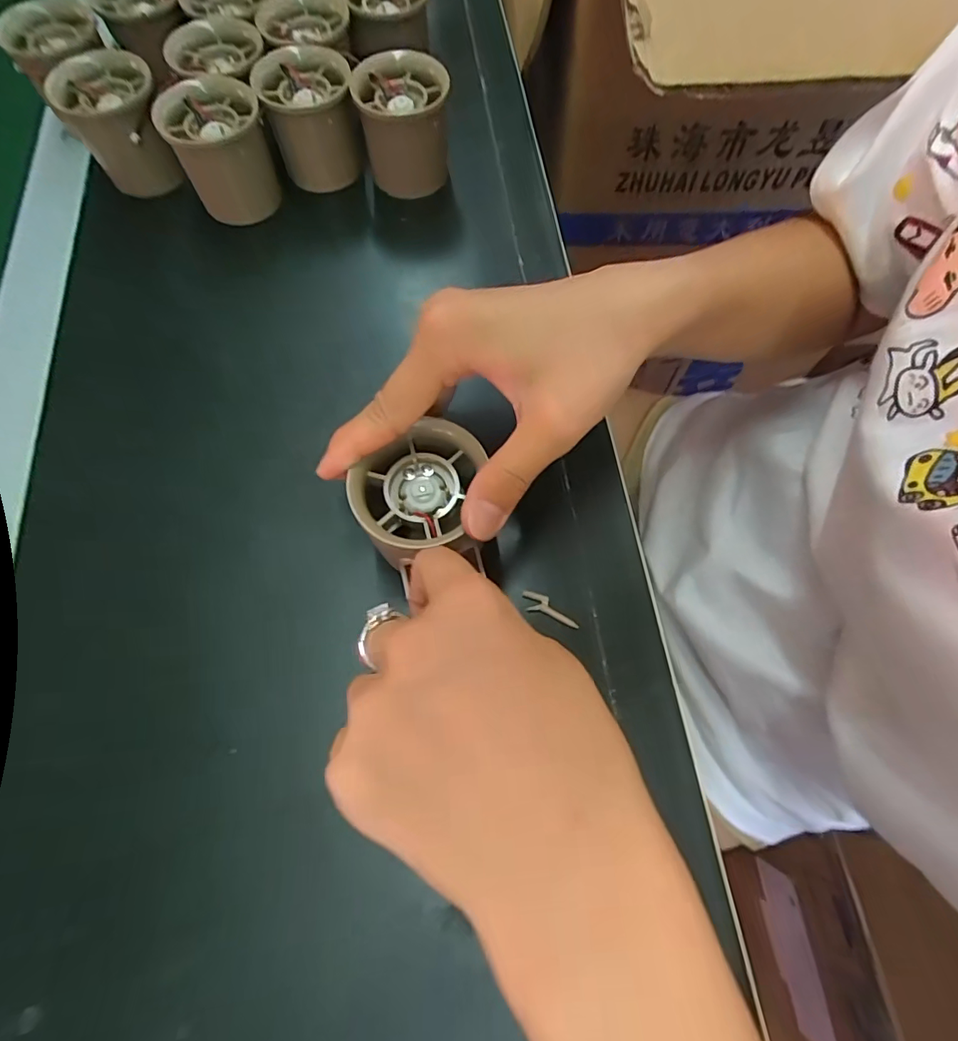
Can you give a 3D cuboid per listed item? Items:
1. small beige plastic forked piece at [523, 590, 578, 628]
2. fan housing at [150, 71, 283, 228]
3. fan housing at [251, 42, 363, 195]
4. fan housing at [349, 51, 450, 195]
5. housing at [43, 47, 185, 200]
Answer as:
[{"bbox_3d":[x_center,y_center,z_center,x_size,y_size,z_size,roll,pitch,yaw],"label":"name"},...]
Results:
[{"bbox_3d":[0.033,0.041,0.235,0.028,0.004,0.009,19,72,7],"label":"small beige plastic forked piece"},{"bbox_3d":[-0.152,-0.220,0.303,0.053,0.050,0.054,0,70,1],"label":"fan housing"},{"bbox_3d":[-0.102,-0.249,0.315,0.052,0.054,0.059,-11,70,-3],"label":"fan housing"},{"bbox_3d":[-0.045,-0.240,0.317,0.055,0.063,0.052,-18,71,-5],"label":"fan housing"},{"bbox_3d":[-0.215,-0.240,0.309,0.056,0.051,0.059,-25,72,-8],"label":"housing"}]

